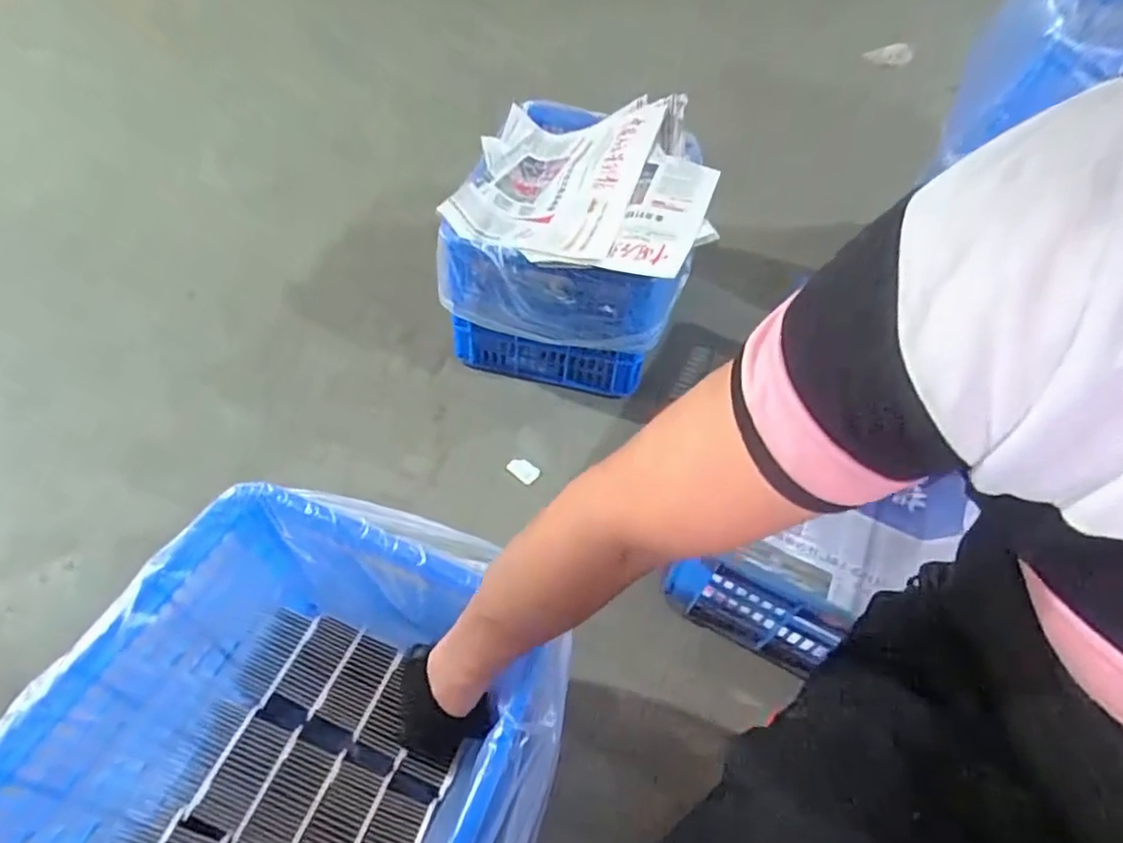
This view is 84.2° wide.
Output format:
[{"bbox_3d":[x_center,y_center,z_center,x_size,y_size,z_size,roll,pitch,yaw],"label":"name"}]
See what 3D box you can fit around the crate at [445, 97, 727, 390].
[{"bbox_3d":[0.035,-0.334,1.098,0.384,0.317,0.487,12,50,3],"label":"crate"}]

